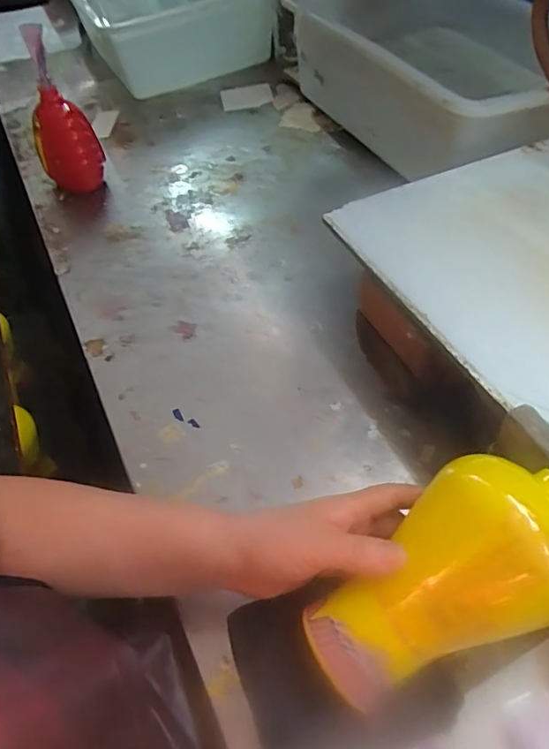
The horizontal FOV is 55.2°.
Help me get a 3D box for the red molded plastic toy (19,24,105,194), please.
[{"bbox_3d":[-0.324,-0.384,0.792,0.090,0.235,0.079,-24,53,-15],"label":"red molded plastic toy"}]

